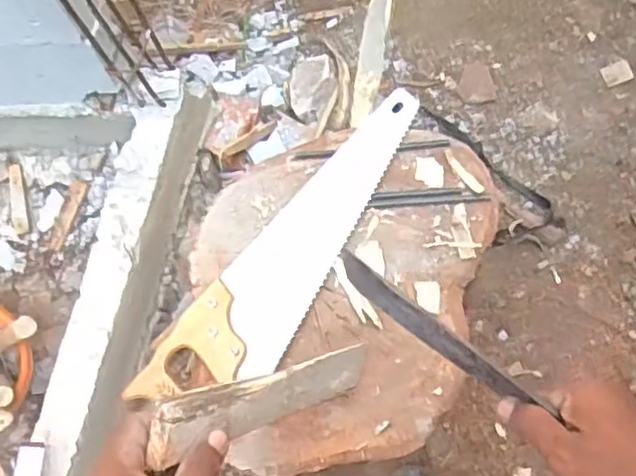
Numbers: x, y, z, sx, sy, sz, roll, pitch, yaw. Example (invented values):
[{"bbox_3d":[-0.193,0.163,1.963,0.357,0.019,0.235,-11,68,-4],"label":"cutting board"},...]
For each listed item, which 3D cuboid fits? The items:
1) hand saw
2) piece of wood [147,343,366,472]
[{"bbox_3d":[-0.018,0.018,0.768,0.108,0.025,0.457,39,82,13],"label":"hand saw"},{"bbox_3d":[-0.026,0.134,0.587,0.030,0.338,0.040,-27,76,22],"label":"piece of wood"}]

